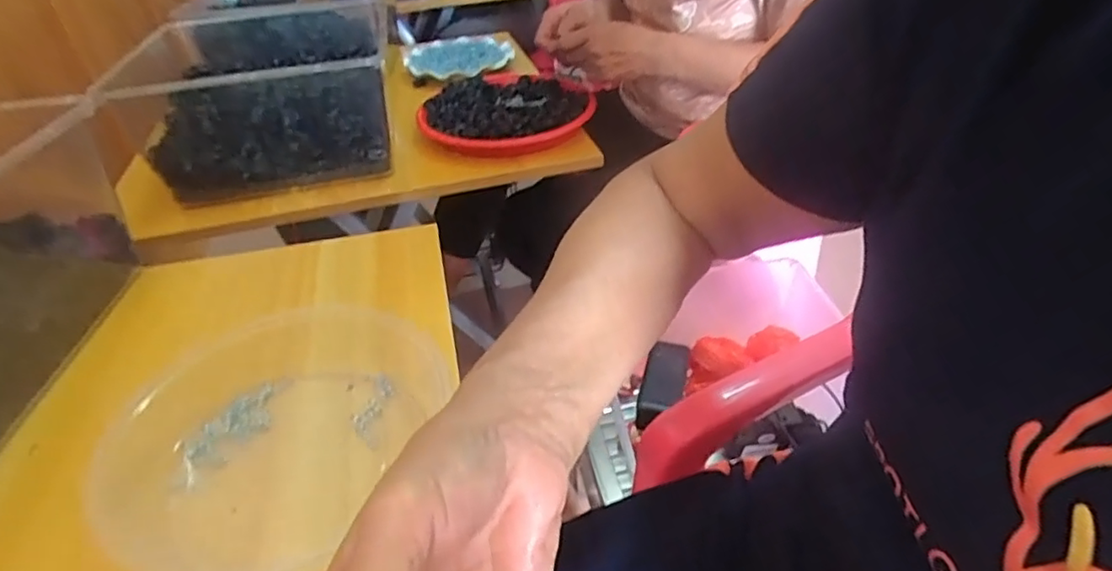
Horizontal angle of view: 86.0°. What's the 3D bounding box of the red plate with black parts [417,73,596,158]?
[{"bbox_3d":[-0.082,-0.245,0.823,0.211,0.033,0.247,-17,40,-18],"label":"red plate with black parts"}]

